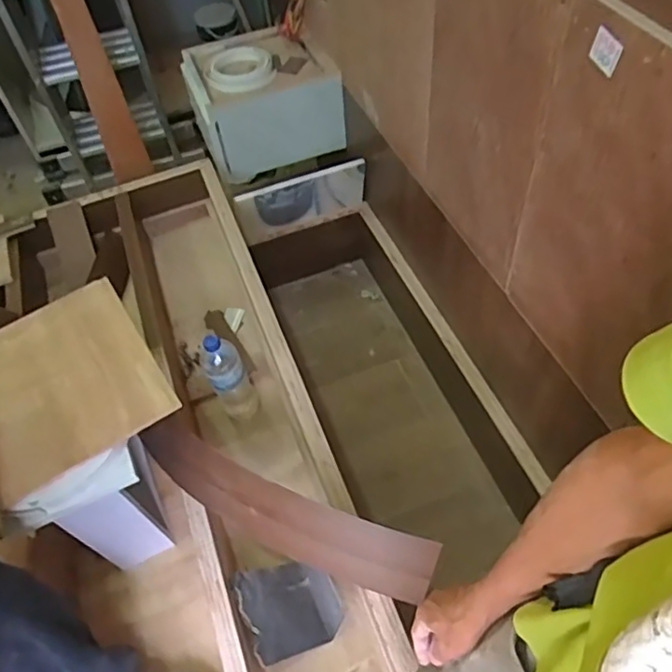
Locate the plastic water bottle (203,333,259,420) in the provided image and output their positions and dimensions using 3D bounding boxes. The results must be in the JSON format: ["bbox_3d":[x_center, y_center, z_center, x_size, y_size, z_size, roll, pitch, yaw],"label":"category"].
[{"bbox_3d":[-0.223,0.082,1.241,0.078,0.245,0.085,-2,52,3],"label":"plastic water bottle"}]

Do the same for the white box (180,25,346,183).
[{"bbox_3d":[-0.207,-0.674,1.740,0.422,0.282,0.283,-11,53,-4],"label":"white box"}]

